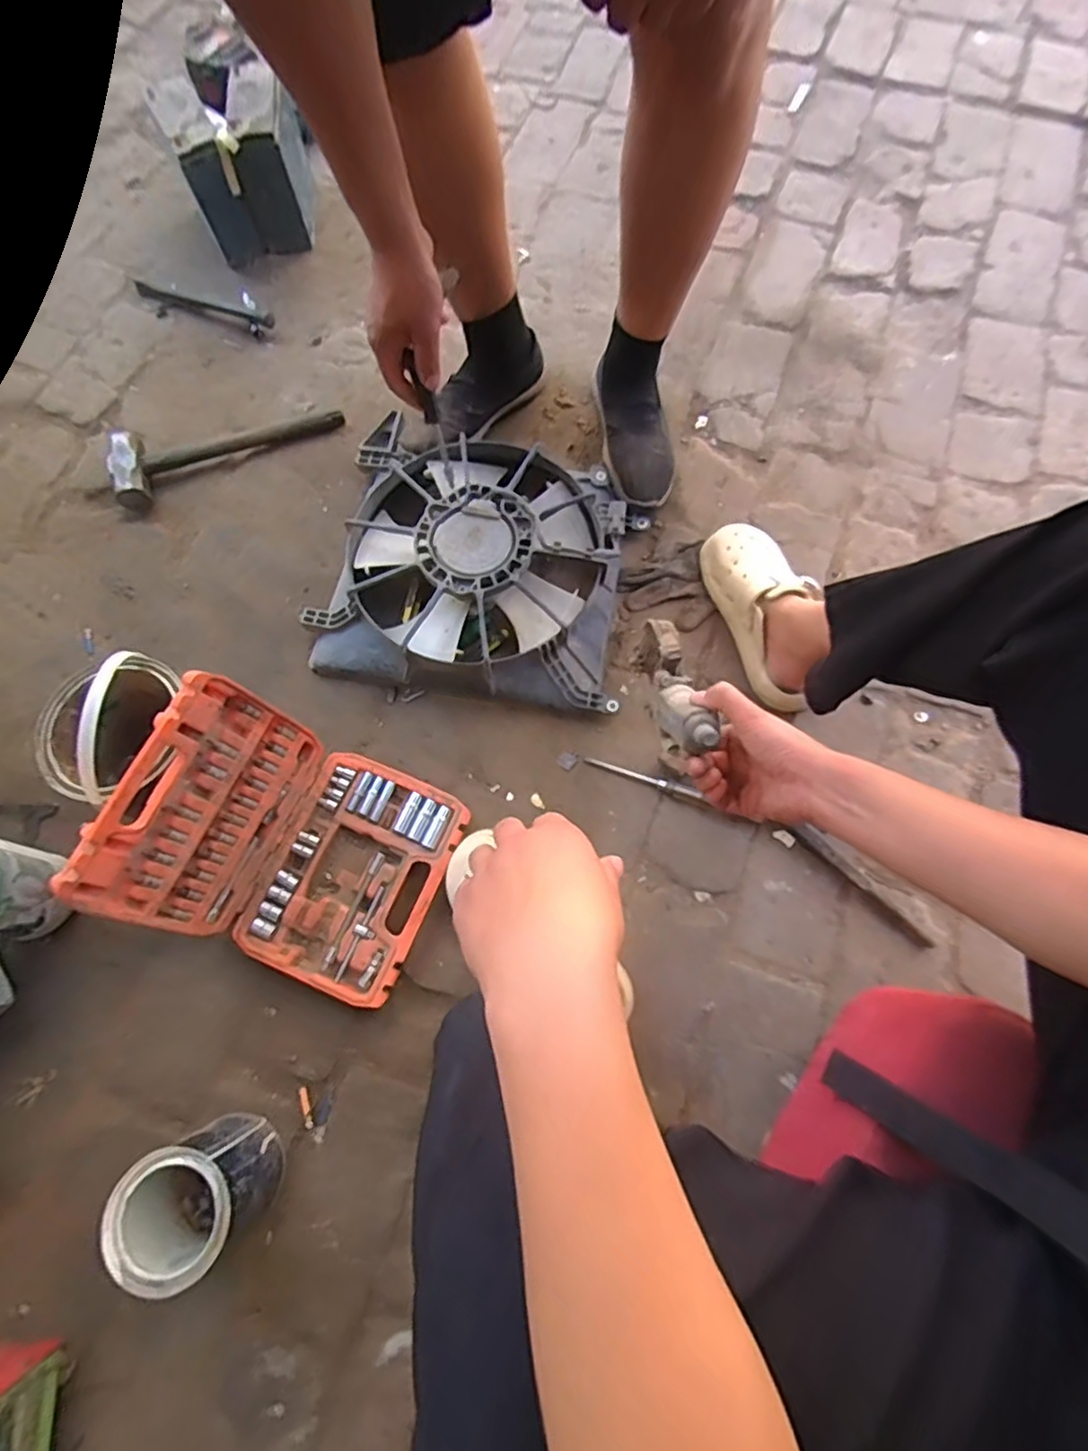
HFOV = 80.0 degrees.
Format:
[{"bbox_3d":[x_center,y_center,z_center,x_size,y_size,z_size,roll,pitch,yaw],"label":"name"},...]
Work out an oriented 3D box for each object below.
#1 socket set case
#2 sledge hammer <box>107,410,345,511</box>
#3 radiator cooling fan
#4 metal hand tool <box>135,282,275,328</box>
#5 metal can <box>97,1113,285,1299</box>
[{"bbox_3d":[-0.262,0.130,0.687,0.276,0.200,0.245,22,74,9],"label":"socket set case"},{"bbox_3d":[-0.477,-0.420,0.952,0.358,0.044,0.105,-23,72,-5],"label":"sledge hammer"},{"bbox_3d":[-0.084,-0.219,0.855,0.402,0.089,0.366,11,72,6],"label":"radiator cooling fan"},{"bbox_3d":[-0.558,-0.691,1.065,0.251,0.010,0.026,17,73,7],"label":"metal hand tool"},{"bbox_3d":[-0.322,0.441,0.612,0.103,0.126,0.102,-1,72,2],"label":"metal can"}]

